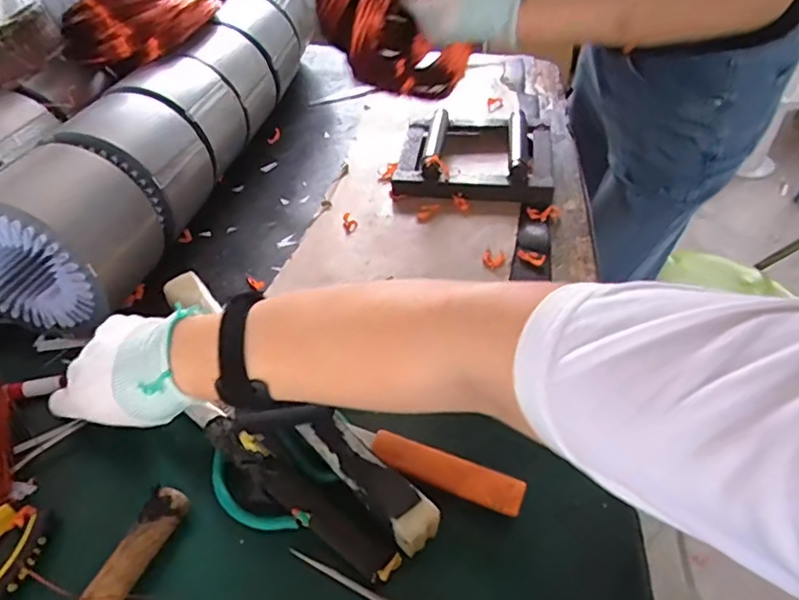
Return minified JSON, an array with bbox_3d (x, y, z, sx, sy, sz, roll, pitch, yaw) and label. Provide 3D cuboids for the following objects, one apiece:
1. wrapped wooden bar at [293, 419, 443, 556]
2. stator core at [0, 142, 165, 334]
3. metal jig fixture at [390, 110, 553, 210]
[{"bbox_3d":[-0.022,0.127,0.400,0.033,0.036,0.117,-32,53,-29],"label":"wrapped wooden bar"},{"bbox_3d":[-0.331,-0.060,0.551,0.145,0.144,0.130,8,45,8],"label":"stator core"},{"bbox_3d":[0.103,-0.202,0.769,0.207,0.046,0.208,5,43,11],"label":"metal jig fixture"}]

